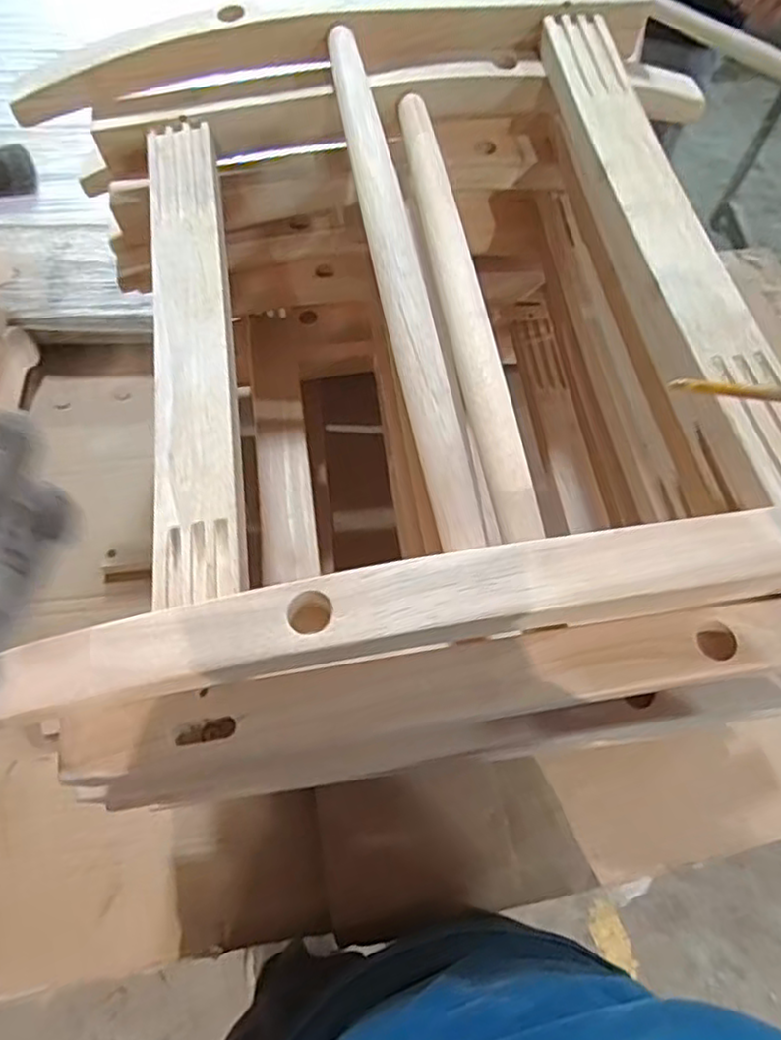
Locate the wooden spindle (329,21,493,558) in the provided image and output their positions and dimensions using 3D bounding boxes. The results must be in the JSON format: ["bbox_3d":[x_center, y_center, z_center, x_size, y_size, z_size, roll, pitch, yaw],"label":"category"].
[{"bbox_3d":[0.001,-0.155,0.370,0.023,0.017,0.371,-8,63,-7],"label":"wooden spindle"}]

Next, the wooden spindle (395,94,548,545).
[{"bbox_3d":[0.040,-0.140,0.398,0.026,0.018,0.335,-7,63,-7],"label":"wooden spindle"}]

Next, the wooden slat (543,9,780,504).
[{"bbox_3d":[0.161,-0.182,0.393,0.044,0.014,0.387,-7,63,-7],"label":"wooden slat"}]

